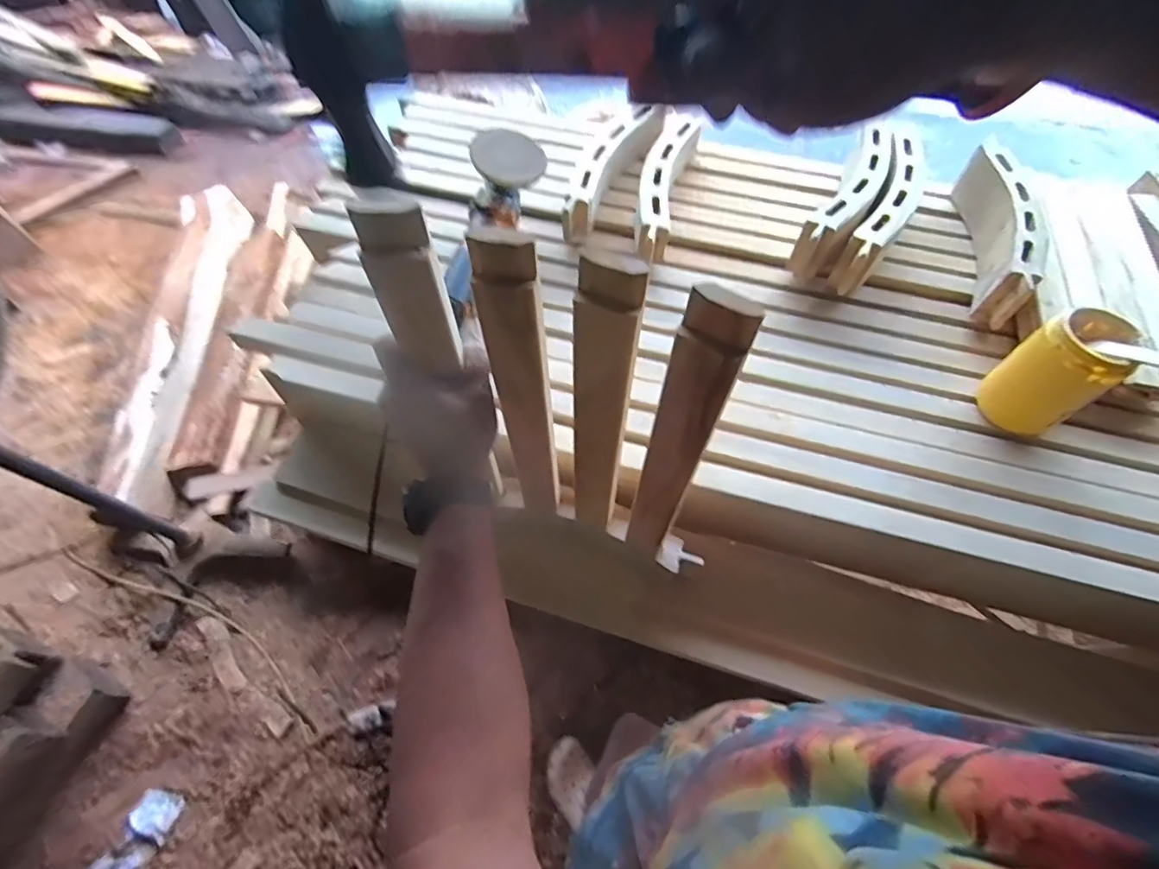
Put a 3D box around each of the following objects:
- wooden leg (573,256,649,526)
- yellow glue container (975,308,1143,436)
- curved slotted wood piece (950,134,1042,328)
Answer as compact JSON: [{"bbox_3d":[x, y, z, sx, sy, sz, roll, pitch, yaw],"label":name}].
[{"bbox_3d":[0.017,-0.004,0.462,0.047,0.363,0.030,4,60,0],"label":"wooden leg"},{"bbox_3d":[0.573,-0.077,0.635,0.088,0.139,0.090,-37,67,-20],"label":"yellow glue container"},{"bbox_3d":[0.626,-0.296,0.784,0.063,0.092,0.330,13,60,6],"label":"curved slotted wood piece"}]

